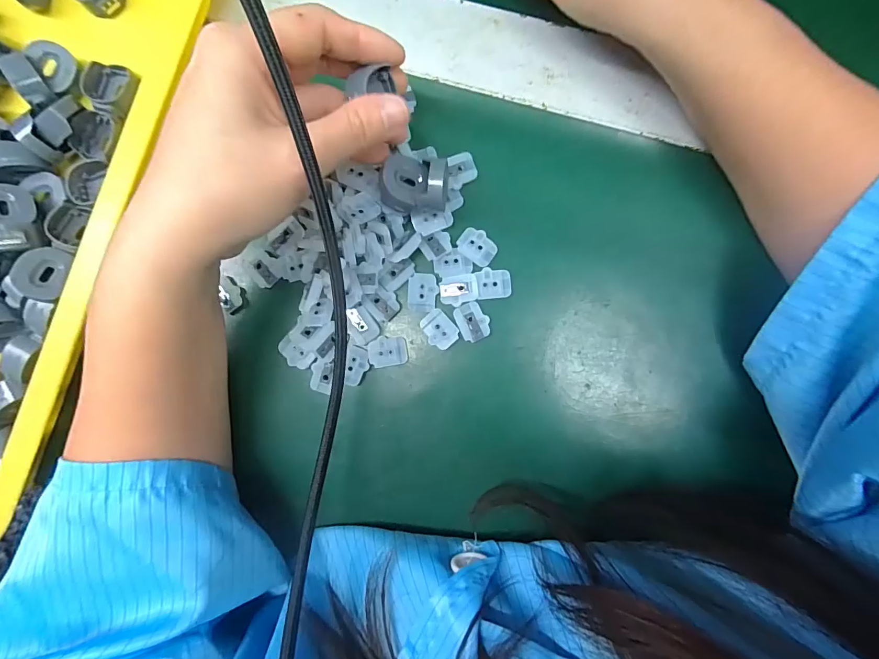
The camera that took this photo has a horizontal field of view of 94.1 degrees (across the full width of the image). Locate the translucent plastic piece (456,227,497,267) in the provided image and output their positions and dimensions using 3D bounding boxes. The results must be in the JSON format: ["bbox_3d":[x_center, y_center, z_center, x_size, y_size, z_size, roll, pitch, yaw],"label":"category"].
[{"bbox_3d":[0.021,-0.047,0.229,0.021,0.004,0.016,38,91,3],"label":"translucent plastic piece"}]

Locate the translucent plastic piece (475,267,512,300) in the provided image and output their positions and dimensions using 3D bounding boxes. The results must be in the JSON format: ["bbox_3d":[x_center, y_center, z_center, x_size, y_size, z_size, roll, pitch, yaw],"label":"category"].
[{"bbox_3d":[0.030,-0.026,0.226,0.019,0.004,0.017,-7,89,3],"label":"translucent plastic piece"}]

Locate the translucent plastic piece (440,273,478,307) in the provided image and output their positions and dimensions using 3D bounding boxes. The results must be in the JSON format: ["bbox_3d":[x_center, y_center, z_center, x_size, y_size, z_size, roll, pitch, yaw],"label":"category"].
[{"bbox_3d":[0.011,-0.022,0.227,0.021,0.004,0.016,-7,89,3],"label":"translucent plastic piece"}]

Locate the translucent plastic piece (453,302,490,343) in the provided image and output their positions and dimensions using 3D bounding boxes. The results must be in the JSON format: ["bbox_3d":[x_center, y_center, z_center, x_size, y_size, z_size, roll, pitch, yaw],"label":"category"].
[{"bbox_3d":[0.019,-0.004,0.227,0.016,0.004,0.021,-24,88,2],"label":"translucent plastic piece"}]

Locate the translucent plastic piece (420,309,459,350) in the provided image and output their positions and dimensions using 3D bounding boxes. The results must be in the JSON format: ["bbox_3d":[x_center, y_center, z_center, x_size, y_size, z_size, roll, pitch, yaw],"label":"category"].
[{"bbox_3d":[0.000,0.000,0.228,0.016,0.004,0.022,-40,87,2],"label":"translucent plastic piece"}]

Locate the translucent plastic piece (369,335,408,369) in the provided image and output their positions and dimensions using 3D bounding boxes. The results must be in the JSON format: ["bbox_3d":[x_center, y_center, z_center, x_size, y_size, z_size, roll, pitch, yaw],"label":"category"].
[{"bbox_3d":[-0.029,0.012,0.231,0.021,0.005,0.017,-9,89,3],"label":"translucent plastic piece"}]

